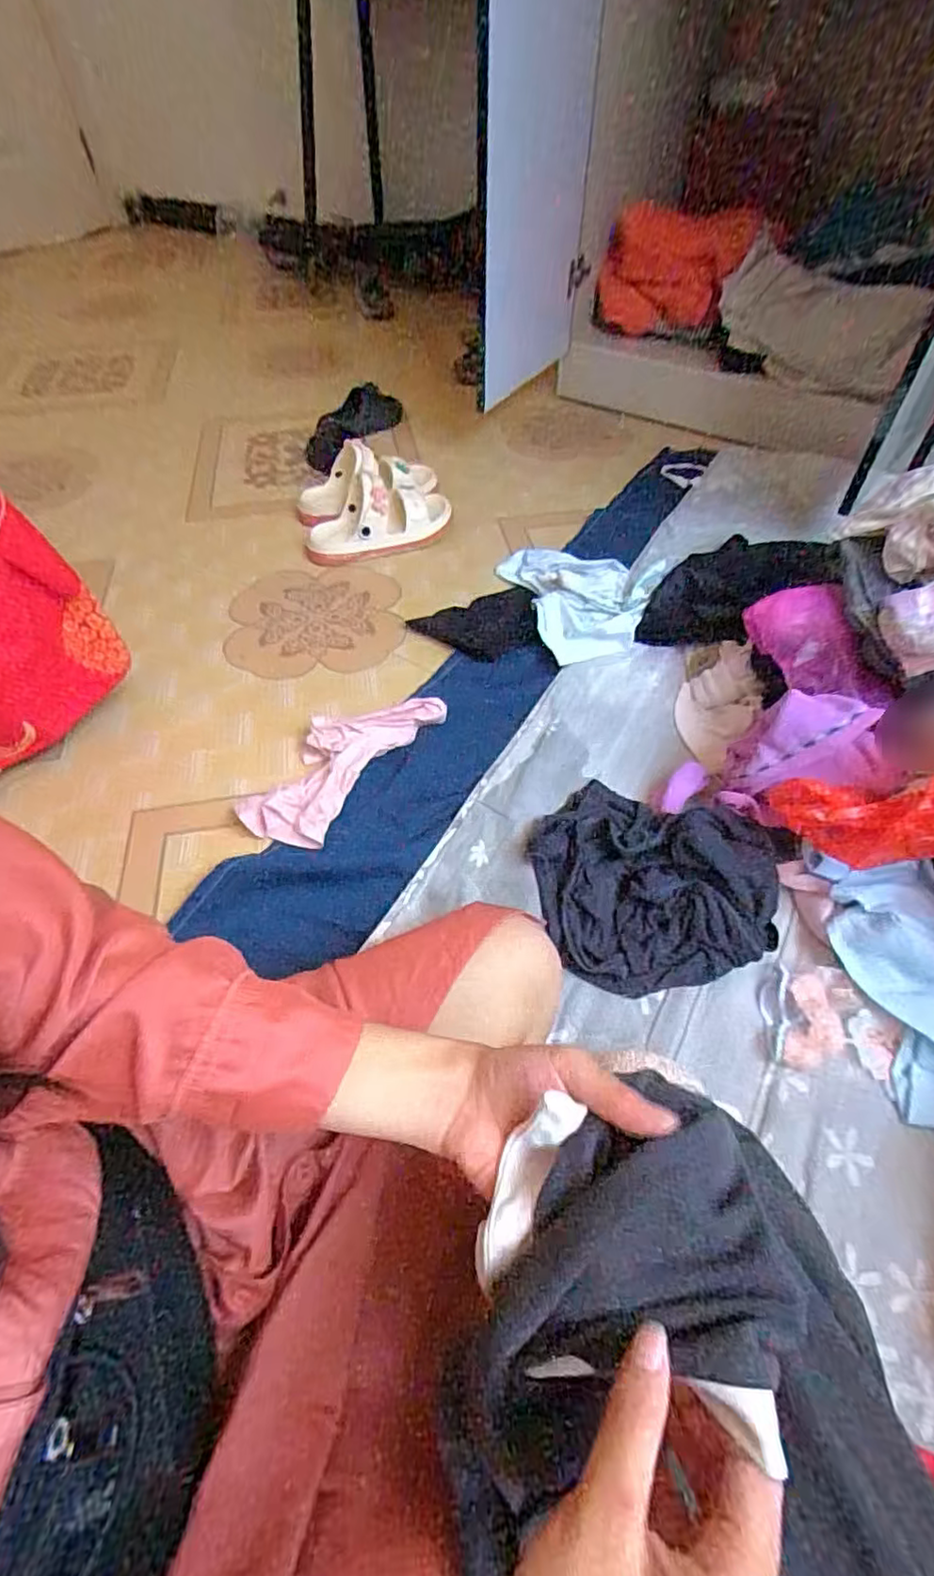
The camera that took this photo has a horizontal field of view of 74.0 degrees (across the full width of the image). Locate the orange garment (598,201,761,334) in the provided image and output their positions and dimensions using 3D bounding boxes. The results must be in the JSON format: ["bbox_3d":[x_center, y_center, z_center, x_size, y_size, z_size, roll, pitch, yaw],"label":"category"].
[{"bbox_3d":[0.429,-1.091,1.314,0.335,0.204,0.062,28,58,19],"label":"orange garment"}]

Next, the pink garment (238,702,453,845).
[{"bbox_3d":[-0.160,-0.038,0.785,0.125,0.036,0.275,27,58,25],"label":"pink garment"}]

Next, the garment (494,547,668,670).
[{"bbox_3d":[0.178,-0.322,0.979,0.186,0.061,0.307,-17,51,-8],"label":"garment"}]

